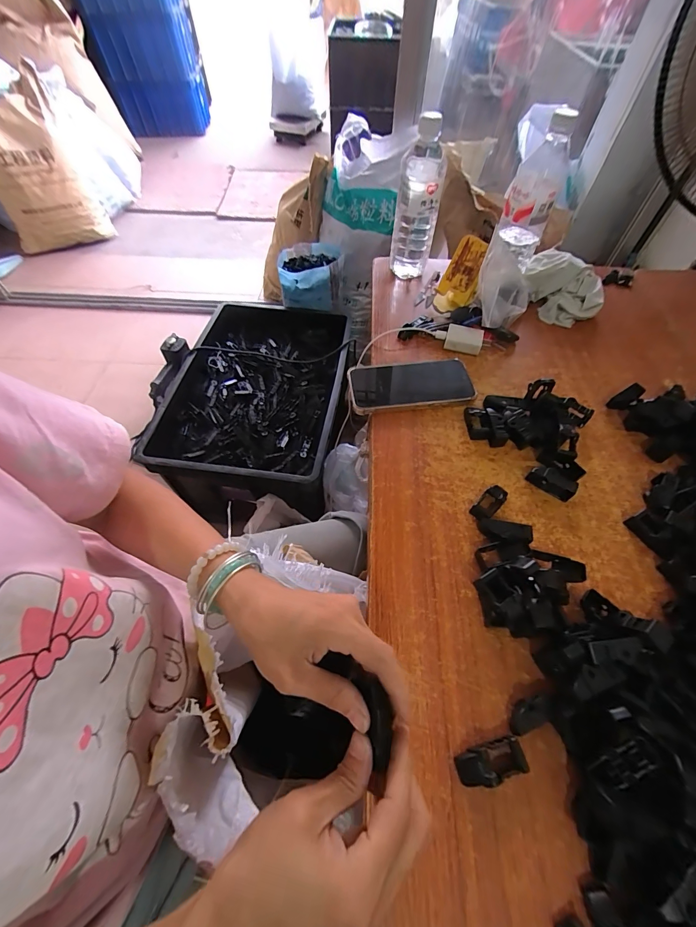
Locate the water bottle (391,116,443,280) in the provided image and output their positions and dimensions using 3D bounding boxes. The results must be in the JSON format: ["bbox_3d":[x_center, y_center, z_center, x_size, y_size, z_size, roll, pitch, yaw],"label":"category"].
[{"bbox_3d":[0.110,-0.410,0.571,0.070,0.205,0.068,10,57,6],"label":"water bottle"}]

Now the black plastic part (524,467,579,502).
[{"bbox_3d":[0.234,0.020,0.400,0.048,0.023,0.019,35,63,21],"label":"black plastic part"}]

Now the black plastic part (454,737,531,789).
[{"bbox_3d":[0.108,0.227,0.264,0.049,0.018,0.021,-13,57,-9],"label":"black plastic part"}]

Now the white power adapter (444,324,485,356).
[{"bbox_3d":[0.175,-0.186,0.529,0.053,0.030,0.032,19,58,12],"label":"white power adapter"}]

